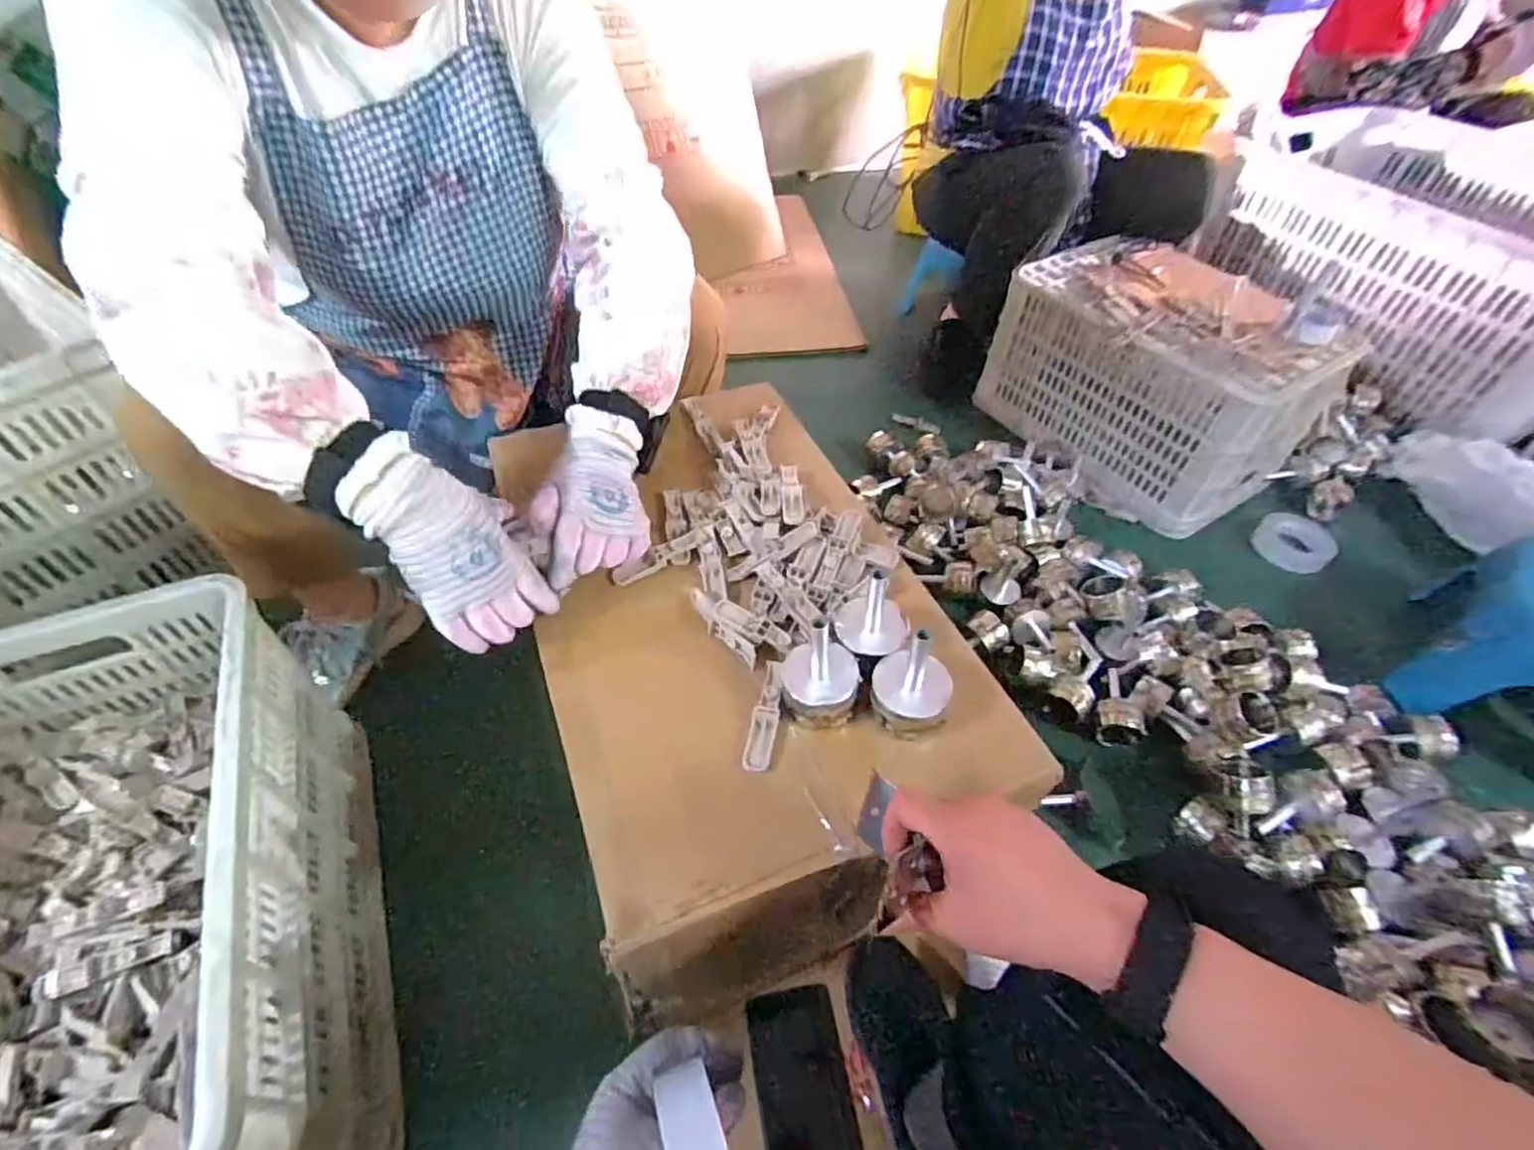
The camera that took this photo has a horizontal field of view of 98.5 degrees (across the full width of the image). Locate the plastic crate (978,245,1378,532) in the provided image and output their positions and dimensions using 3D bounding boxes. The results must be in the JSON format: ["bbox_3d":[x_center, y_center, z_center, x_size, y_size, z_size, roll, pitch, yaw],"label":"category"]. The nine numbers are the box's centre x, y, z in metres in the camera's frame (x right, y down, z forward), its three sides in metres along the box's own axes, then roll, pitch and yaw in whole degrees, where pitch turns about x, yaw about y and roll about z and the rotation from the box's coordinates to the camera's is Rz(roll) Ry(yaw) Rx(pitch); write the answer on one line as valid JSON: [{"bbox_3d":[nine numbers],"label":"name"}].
[{"bbox_3d":[0.763,-0.395,1.313,0.388,0.323,0.532,-18,51,-17],"label":"plastic crate"}]

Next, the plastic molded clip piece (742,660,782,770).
[{"bbox_3d":[-0.001,0.115,0.550,0.022,0.006,0.099,8,48,5],"label":"plastic molded clip piece"}]

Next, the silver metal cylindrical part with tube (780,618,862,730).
[{"bbox_3d":[0.044,0.076,0.528,0.064,0.097,0.058,8,49,6],"label":"silver metal cylindrical part with tube"}]

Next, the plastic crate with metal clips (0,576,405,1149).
[{"bbox_3d":[-0.604,0.320,0.589,0.371,0.289,0.544,-19,51,-18],"label":"plastic crate with metal clips"}]

